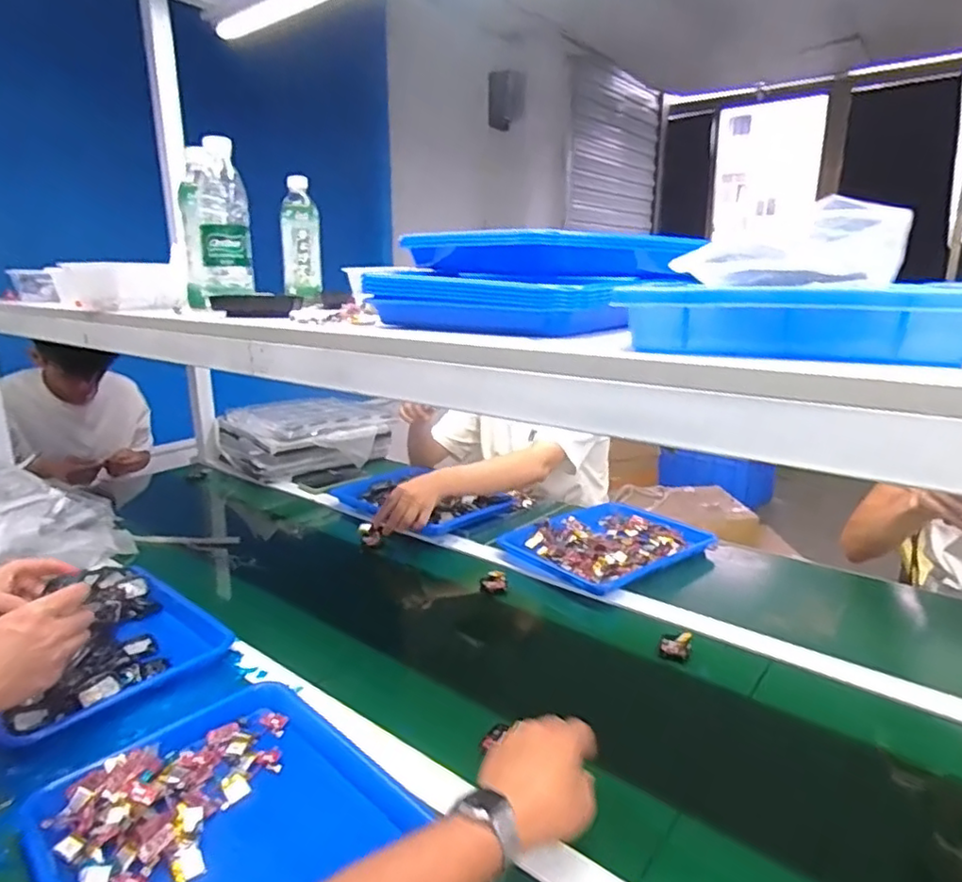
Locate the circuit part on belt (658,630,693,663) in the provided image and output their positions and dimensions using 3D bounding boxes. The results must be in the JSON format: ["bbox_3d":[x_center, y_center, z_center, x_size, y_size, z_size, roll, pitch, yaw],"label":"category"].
[{"bbox_3d":[0.252,0.265,0.815,0.039,0.030,0.028,5,17,21],"label":"circuit part on belt"}]

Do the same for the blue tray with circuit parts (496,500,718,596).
[{"bbox_3d":[0.226,0.174,1.118,0.320,0.030,0.256,-14,20,-39],"label":"blue tray with circuit parts"}]

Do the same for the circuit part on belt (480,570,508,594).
[{"bbox_3d":[0.020,0.221,0.980,0.041,0.028,0.029,0,15,1],"label":"circuit part on belt"}]

